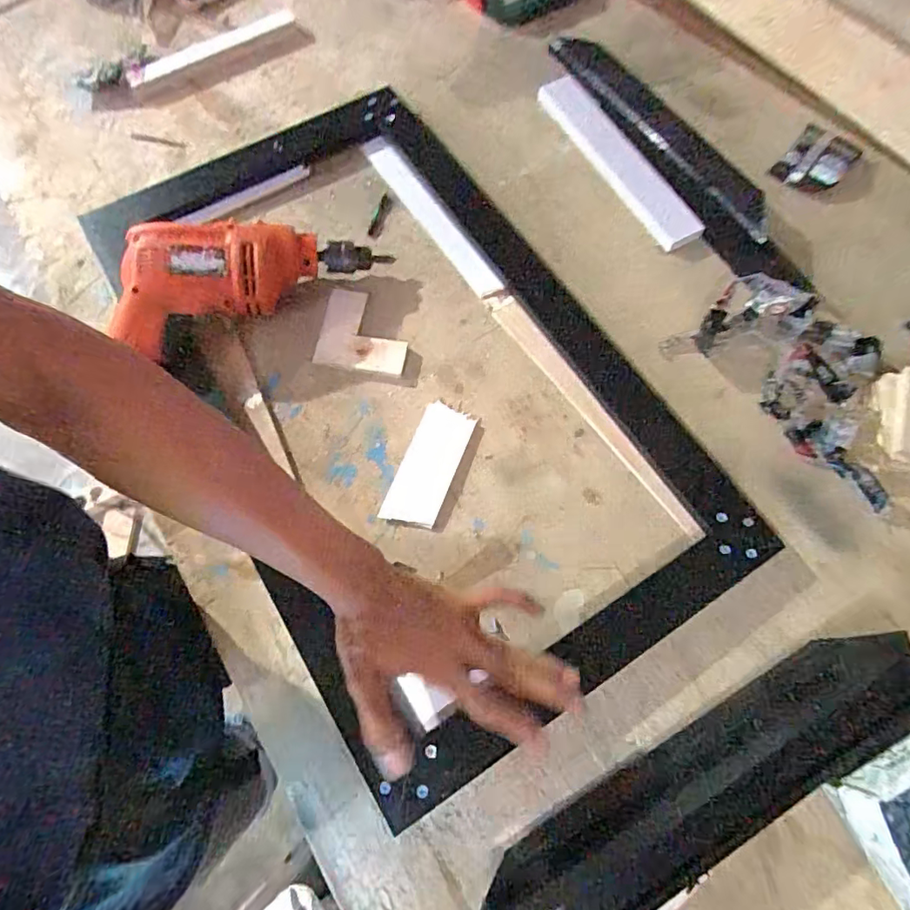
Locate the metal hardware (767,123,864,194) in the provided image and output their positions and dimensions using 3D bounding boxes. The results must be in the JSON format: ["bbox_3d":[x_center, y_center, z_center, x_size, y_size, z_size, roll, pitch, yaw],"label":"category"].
[{"bbox_3d":[0.419,-0.339,0.636,0.067,0.022,0.084,37,74,14],"label":"metal hardware"}]

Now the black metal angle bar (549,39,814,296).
[{"bbox_3d":[0.246,-0.344,0.625,0.064,0.038,0.432,-27,70,-11],"label":"black metal angle bar"}]

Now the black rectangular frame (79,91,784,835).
[{"bbox_3d":[-0.054,-0.091,0.541,0.406,0.049,0.677,-31,72,-11],"label":"black rectangular frame"}]

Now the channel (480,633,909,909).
[{"bbox_3d":[0.195,0.247,0.407,0.399,0.036,0.086,-27,70,-11],"label":"channel"}]

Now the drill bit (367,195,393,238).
[{"bbox_3d":[-0.085,-0.271,0.626,0.015,0.010,0.058,15,70,7],"label":"drill bit"}]

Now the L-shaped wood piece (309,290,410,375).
[{"bbox_3d":[-0.092,-0.126,0.562,0.088,0.011,0.083,11,83,-5],"label":"L-shaped wood piece"}]

